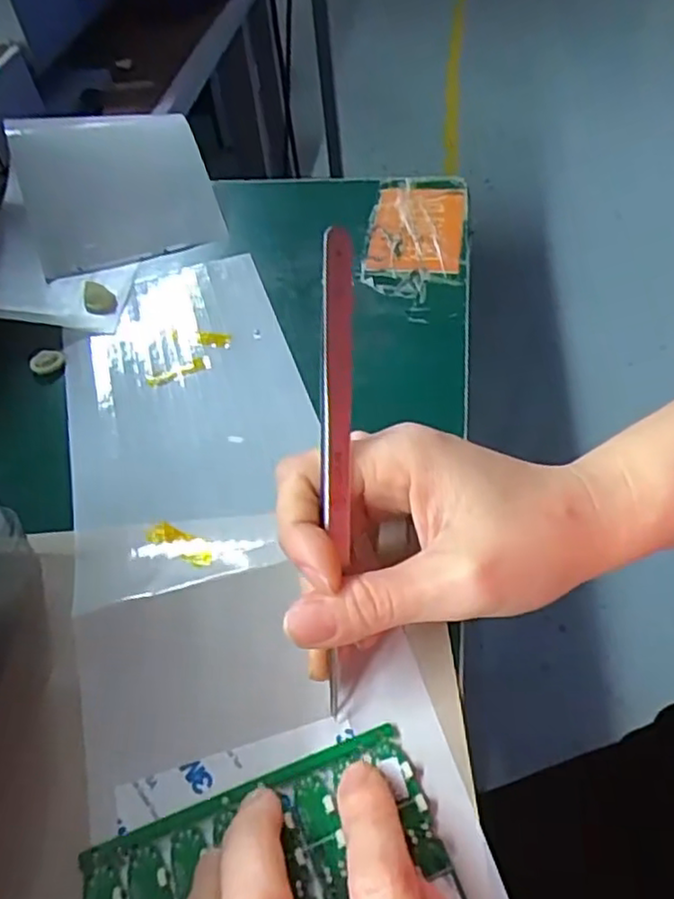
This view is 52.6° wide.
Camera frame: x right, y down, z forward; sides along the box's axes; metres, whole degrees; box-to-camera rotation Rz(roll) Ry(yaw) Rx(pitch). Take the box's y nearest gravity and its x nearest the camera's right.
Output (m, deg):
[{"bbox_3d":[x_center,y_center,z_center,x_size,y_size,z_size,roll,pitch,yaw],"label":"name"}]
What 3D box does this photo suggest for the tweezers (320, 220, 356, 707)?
[{"bbox_3d":[0.000,0.009,0.216,0.010,0.152,0.008,2,10,5],"label":"tweezers"}]

